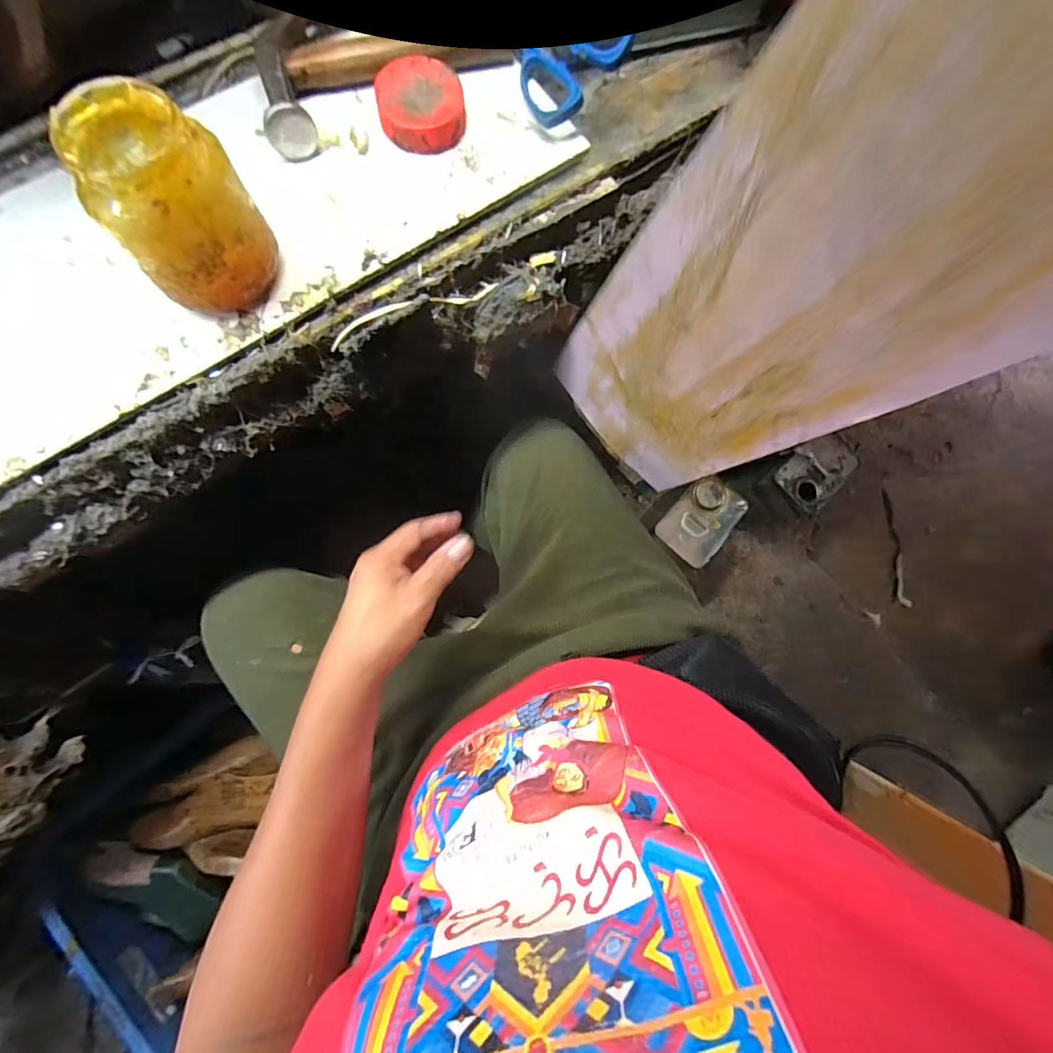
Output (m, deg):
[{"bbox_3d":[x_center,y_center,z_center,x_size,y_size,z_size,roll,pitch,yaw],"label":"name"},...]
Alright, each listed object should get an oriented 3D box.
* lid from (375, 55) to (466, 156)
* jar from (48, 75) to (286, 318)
[{"bbox_3d":[-0.080,-0.323,0.372,0.063,0.018,0.067,1,81,-4],"label":"lid"},{"bbox_3d":[-0.207,-0.192,0.292,0.073,0.098,0.070,1,81,-4],"label":"jar"}]

